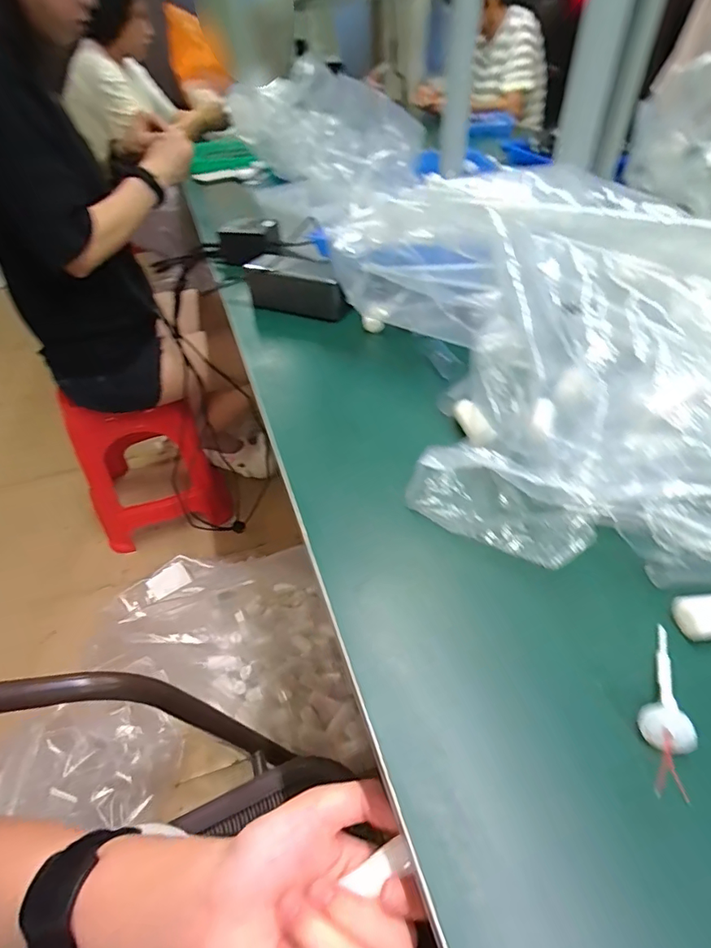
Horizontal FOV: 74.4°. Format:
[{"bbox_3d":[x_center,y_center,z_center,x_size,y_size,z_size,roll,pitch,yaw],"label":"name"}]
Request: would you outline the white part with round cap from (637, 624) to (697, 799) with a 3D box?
[{"bbox_3d":[0.153,0.111,0.229,0.021,0.016,0.086,21,48,23],"label":"white part with round cap"}]

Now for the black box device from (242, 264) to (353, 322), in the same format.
[{"bbox_3d":[-0.074,-0.218,0.577,0.134,0.056,0.022,16,46,22],"label":"black box device"}]

